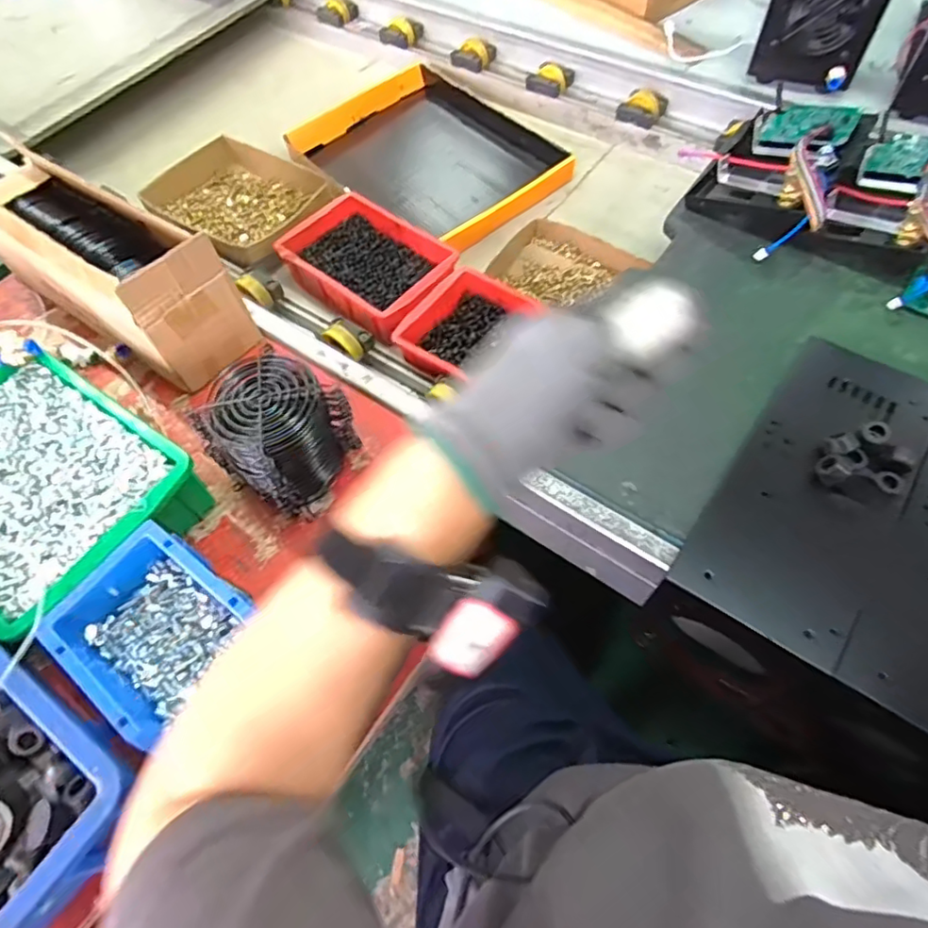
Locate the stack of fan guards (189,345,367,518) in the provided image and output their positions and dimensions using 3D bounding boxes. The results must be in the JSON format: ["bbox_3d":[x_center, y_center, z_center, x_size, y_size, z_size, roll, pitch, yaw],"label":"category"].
[{"bbox_3d":[-0.156,-0.021,0.500,0.088,0.110,0.100,33,68,20],"label":"stack of fan guards"}]

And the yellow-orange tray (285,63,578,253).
[{"bbox_3d":[-0.055,-0.443,0.861,0.285,0.061,0.364,-36,65,-15],"label":"yellow-orange tray"}]

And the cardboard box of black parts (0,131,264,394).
[{"bbox_3d":[-0.371,-0.209,0.604,0.325,0.142,0.108,32,68,19],"label":"cardboard box of black parts"}]

